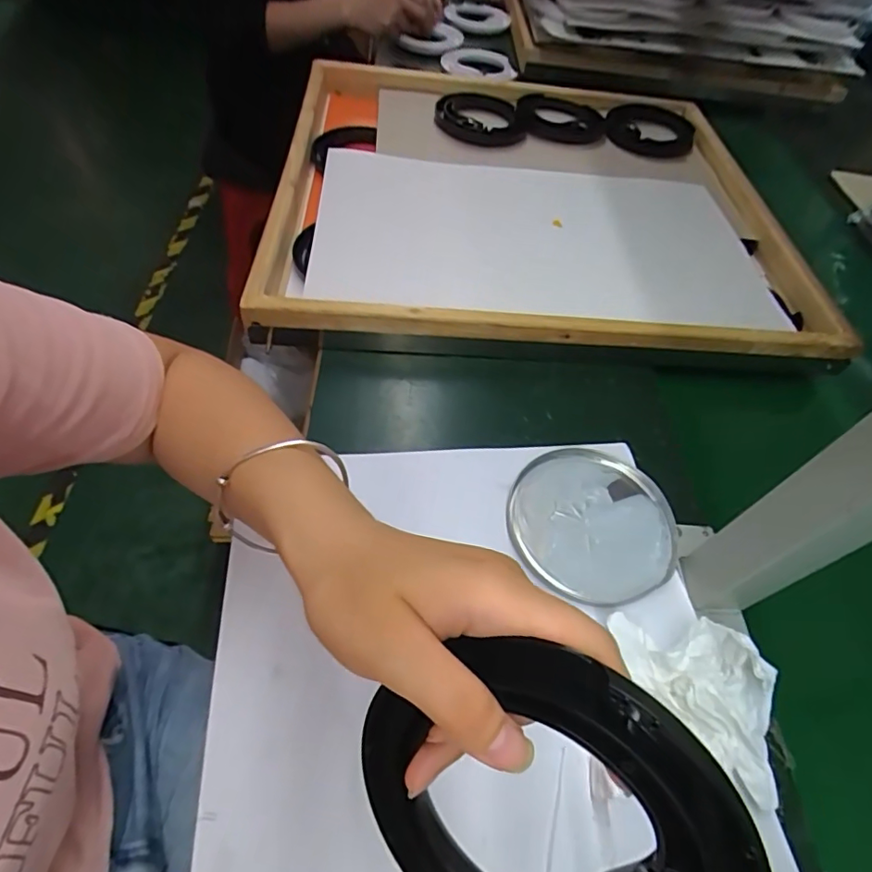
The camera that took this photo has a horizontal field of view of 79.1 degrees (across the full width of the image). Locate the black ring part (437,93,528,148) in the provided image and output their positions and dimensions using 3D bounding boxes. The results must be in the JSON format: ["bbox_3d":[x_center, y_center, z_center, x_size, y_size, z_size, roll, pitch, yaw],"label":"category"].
[{"bbox_3d":[0.068,-0.484,0.810,0.139,0.032,0.124,6,54,-1],"label":"black ring part"}]

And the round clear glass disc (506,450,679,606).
[{"bbox_3d":[0.127,0.068,0.424,0.132,0.009,0.127,3,54,-4],"label":"round clear glass disc"}]

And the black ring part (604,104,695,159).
[{"bbox_3d":[0.332,-0.474,0.820,0.131,0.026,0.126,20,55,9],"label":"black ring part"}]

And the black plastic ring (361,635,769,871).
[{"bbox_3d":[0.034,0.131,0.177,0.122,0.132,0.010,53,30,9],"label":"black plastic ring"}]

